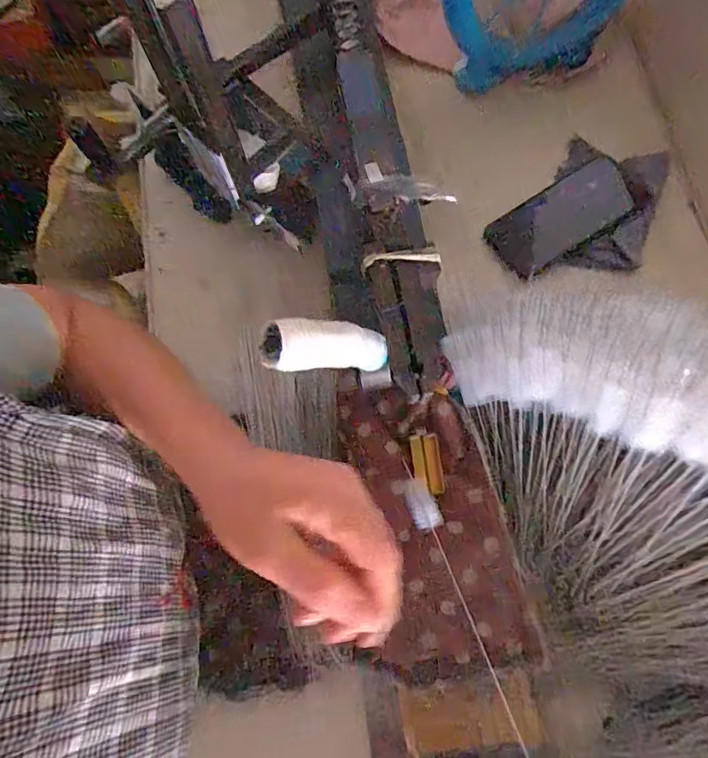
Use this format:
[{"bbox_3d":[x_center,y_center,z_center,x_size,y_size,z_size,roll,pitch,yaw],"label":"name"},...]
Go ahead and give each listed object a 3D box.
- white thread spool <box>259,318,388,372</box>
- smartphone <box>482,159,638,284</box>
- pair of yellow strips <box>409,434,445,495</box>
[{"bbox_3d":[-0.012,-0.018,0.272,0.019,0.101,0.023,-29,72,36],"label":"white thread spool"},{"bbox_3d":[0.220,-0.173,0.524,0.150,0.012,0.080,-35,67,2],"label":"smartphone"},{"bbox_3d":[0.061,0.071,0.407,0.024,0.006,0.049,-7,75,-1],"label":"pair of yellow strips"}]

